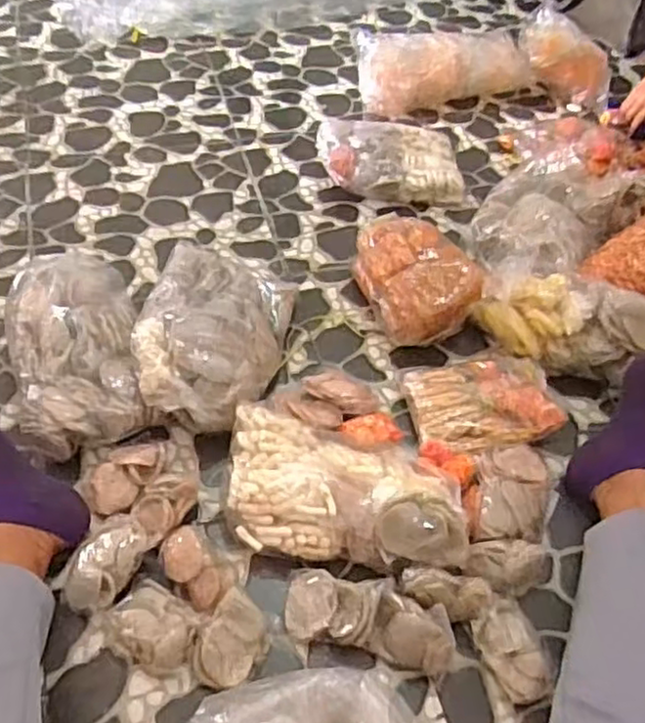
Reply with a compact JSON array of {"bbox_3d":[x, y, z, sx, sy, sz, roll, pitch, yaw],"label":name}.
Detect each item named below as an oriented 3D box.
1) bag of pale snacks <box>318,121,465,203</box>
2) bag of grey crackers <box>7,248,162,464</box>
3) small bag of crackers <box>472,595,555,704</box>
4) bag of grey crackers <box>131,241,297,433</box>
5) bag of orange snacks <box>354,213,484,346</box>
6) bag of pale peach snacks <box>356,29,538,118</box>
[{"bbox_3d":[0.127,-0.379,1.315,0.260,0.087,0.163,-3,51,-7],"label":"bag of pale snacks"},{"bbox_3d":[-0.341,-0.018,0.958,0.175,0.115,0.292,-14,53,-16],"label":"bag of grey crackers"},{"bbox_3d":[0.215,0.326,0.778,0.071,0.039,0.106,-12,52,-14],"label":"small bag of crackers"},{"bbox_3d":[-0.160,-0.039,0.995,0.198,0.113,0.302,11,50,4],"label":"bag of grey crackers"},{"bbox_3d":[0.143,-0.129,1.096,0.130,0.118,0.213,-17,54,-17],"label":"bag of orange snacks"},{"bbox_3d":[0.269,-0.637,1.504,0.380,0.128,0.118,-16,53,-17],"label":"bag of pale peach snacks"}]

